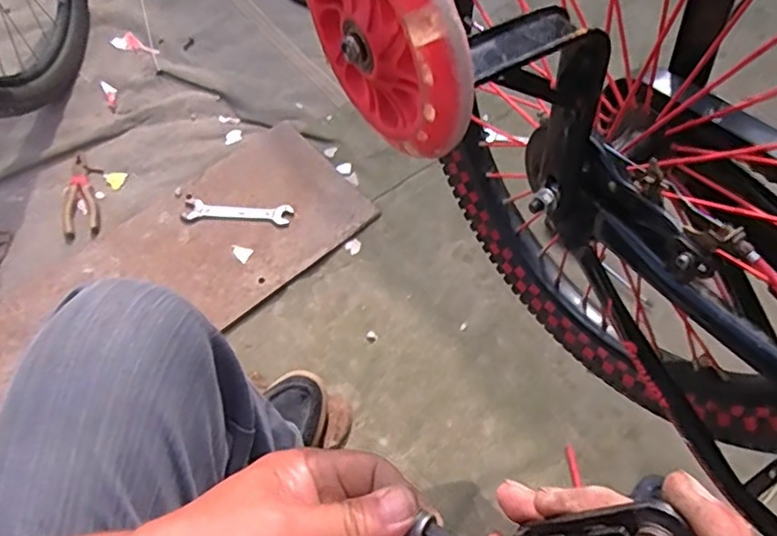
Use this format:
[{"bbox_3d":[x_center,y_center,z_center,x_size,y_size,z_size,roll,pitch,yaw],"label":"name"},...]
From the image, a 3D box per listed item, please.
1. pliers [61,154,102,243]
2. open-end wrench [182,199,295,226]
[{"bbox_3d":[-0.501,-0.115,1.008,0.058,0.018,0.164,-12,64,-5],"label":"pliers"},{"bbox_3d":[-0.242,-0.088,0.993,0.172,0.009,0.034,3,63,3],"label":"open-end wrench"}]

